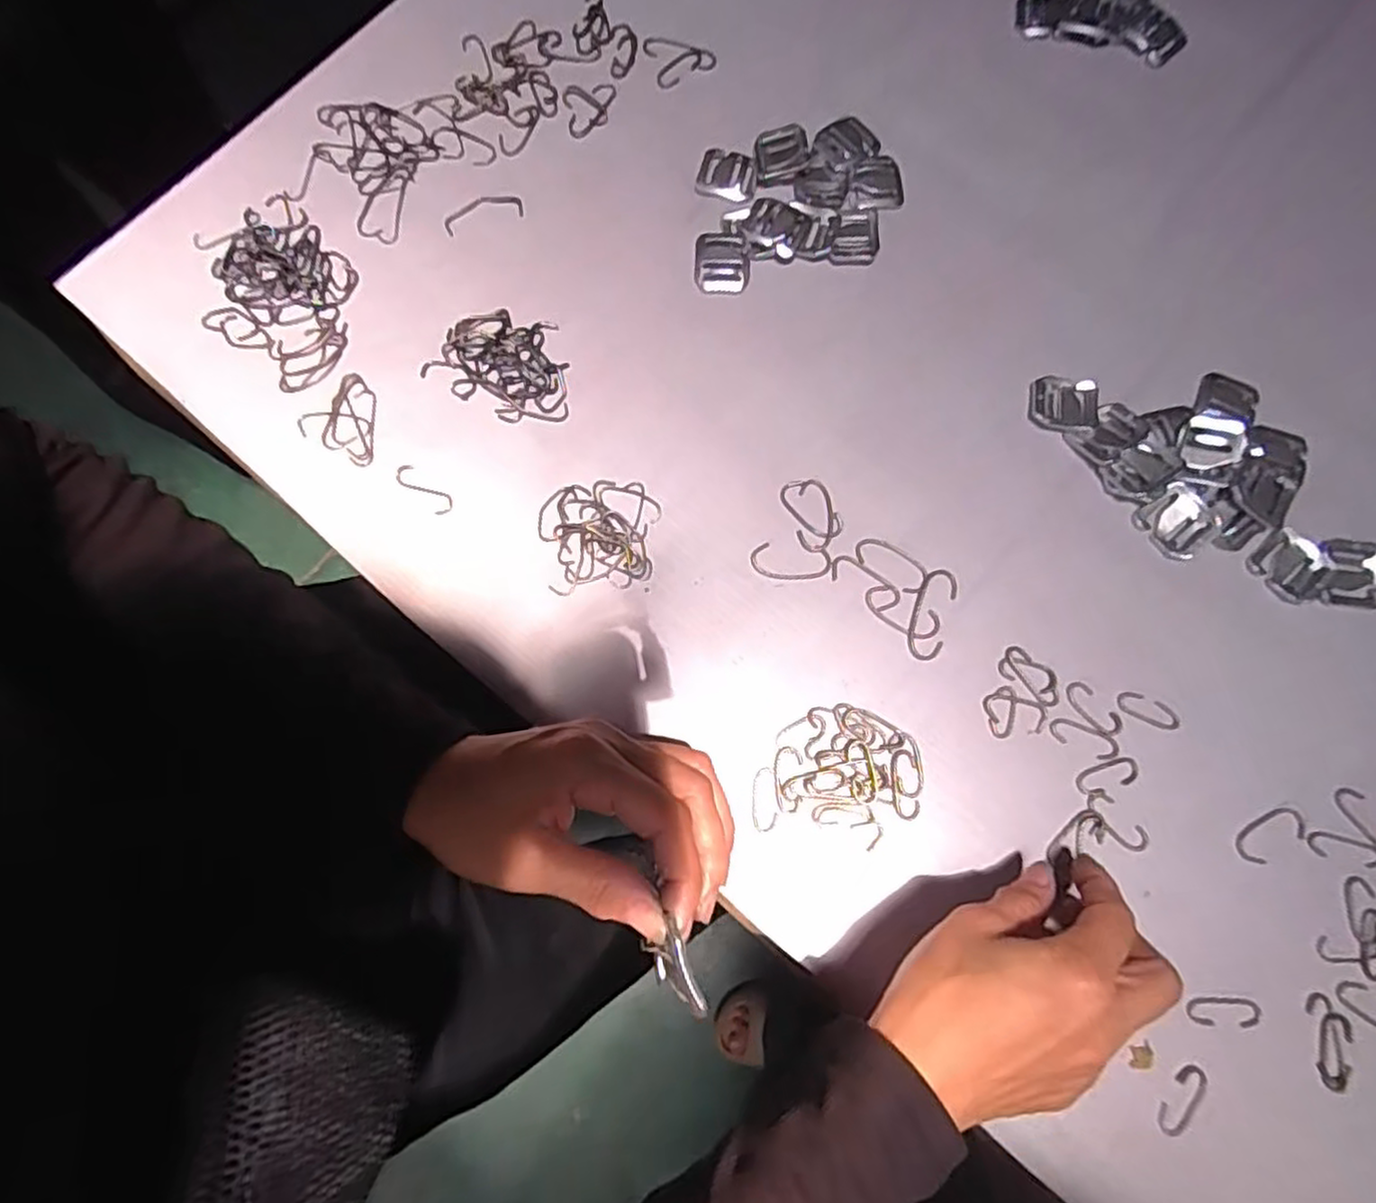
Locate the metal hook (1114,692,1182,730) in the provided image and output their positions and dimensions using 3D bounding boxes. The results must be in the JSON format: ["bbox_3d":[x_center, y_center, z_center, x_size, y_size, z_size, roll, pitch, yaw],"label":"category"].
[{"bbox_3d":[0.230,0.054,0.356,0.031,0.004,0.013,24,79,5],"label":"metal hook"}]

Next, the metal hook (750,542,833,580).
[{"bbox_3d":[0.054,-0.020,0.373,0.042,0.004,0.018,6,78,1],"label":"metal hook"}]

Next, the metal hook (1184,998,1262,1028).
[{"bbox_3d":[0.247,0.189,0.328,0.032,0.004,0.012,-1,78,0],"label":"metal hook"}]

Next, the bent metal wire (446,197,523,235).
[{"bbox_3d":[-0.119,-0.226,0.414,0.045,0.004,0.019,-15,79,-3],"label":"bent metal wire"}]

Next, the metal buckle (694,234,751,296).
[{"bbox_3d":[0.019,-0.192,0.407,0.030,0.006,0.034,-2,78,0],"label":"metal buckle"}]

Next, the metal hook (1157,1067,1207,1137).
[{"bbox_3d":[0.222,0.224,0.321,0.013,0.004,0.031,41,81,8],"label":"metal hook"}]

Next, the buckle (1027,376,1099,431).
[{"bbox_3d":[0.205,-0.107,0.390,0.036,0.005,0.028,6,78,1],"label":"buckle"}]

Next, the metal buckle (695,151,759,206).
[{"bbox_3d":[0.023,-0.250,0.421,0.034,0.006,0.028,18,79,4],"label":"metal buckle"}]

